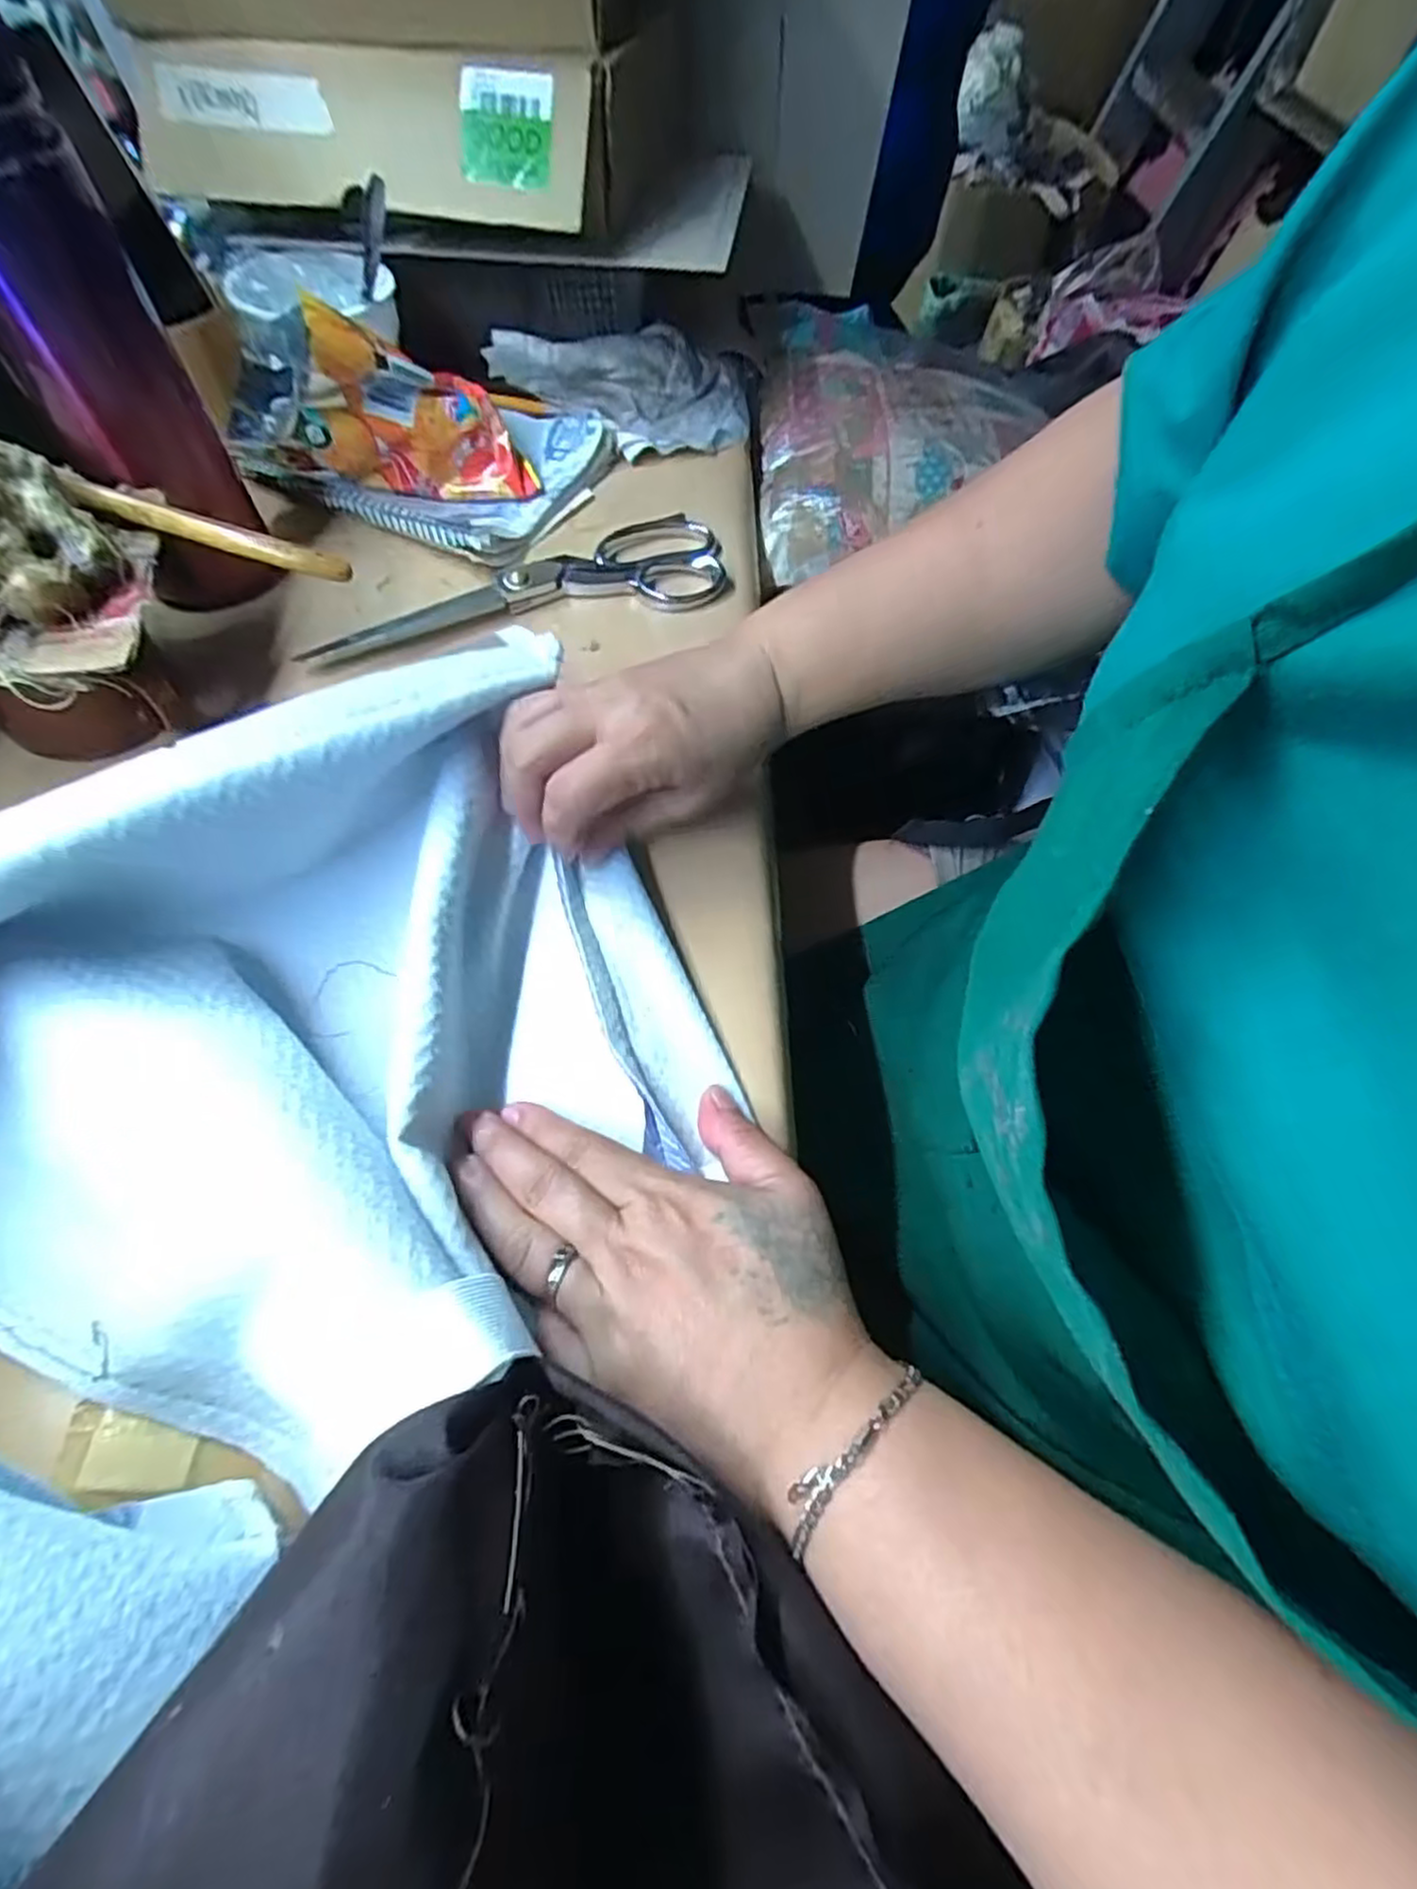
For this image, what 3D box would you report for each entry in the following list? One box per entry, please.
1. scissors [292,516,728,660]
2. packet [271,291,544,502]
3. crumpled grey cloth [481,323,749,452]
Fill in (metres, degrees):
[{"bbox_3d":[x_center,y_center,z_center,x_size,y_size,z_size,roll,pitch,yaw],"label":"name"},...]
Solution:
[{"bbox_3d":[-0.104,-0.209,0.416,0.233,0.013,0.069,-14,61,-9],"label":"scissors"},{"bbox_3d":[-0.179,-0.306,0.421,0.132,0.101,0.035,-15,61,-9],"label":"packet"},{"bbox_3d":[-0.054,-0.385,0.500,0.182,0.050,0.100,-3,59,-17],"label":"crumpled grey cloth"}]

